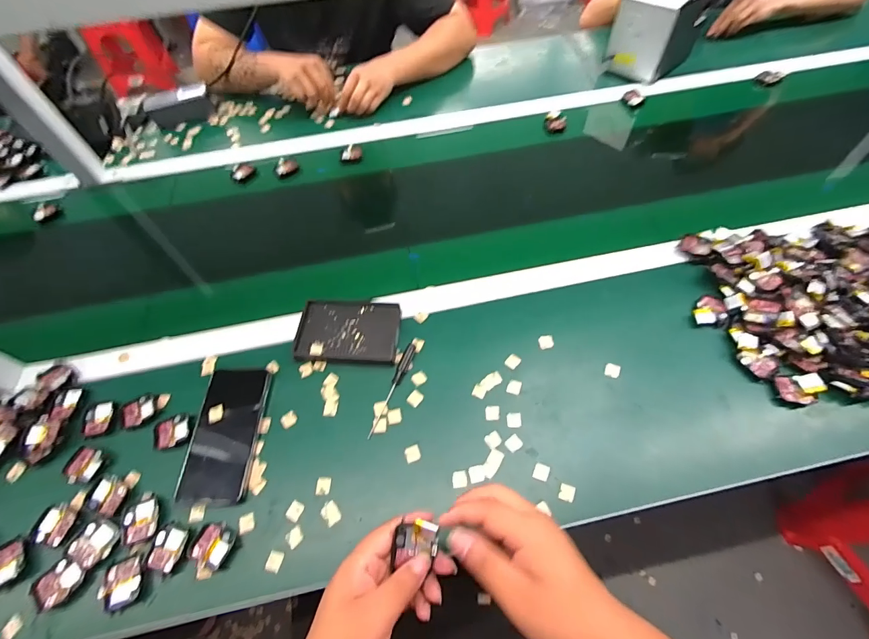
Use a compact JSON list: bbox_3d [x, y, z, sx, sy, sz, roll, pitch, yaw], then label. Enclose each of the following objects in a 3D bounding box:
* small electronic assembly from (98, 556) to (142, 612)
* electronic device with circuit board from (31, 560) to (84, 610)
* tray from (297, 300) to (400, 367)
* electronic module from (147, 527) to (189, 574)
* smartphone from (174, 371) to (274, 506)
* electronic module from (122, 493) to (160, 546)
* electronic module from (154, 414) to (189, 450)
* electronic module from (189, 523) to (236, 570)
[{"bbox_3d":[-0.321,0.272,0.398,0.036,0.011,0.044,-19,59,-8],"label":"small electronic assembly"},{"bbox_3d":[-0.389,0.270,0.399,0.038,0.008,0.044,28,64,18],"label":"electronic device with circuit board"},{"bbox_3d":[-0.117,0.015,0.538,0.135,0.017,0.091,2,59,4],"label":"tray"},{"bbox_3d":[-0.285,0.245,0.414,0.033,0.008,0.040,1,59,4],"label":"electronic module"},{"bbox_3d":[-0.256,0.138,0.478,0.077,0.016,0.159,-2,58,2],"label":"smartphone"},{"bbox_3d":[-0.325,0.220,0.430,0.038,0.006,0.047,-22,60,-10],"label":"electronic module"},{"bbox_3d":[-0.324,0.139,0.477,0.041,0.005,0.038,-19,59,-9],"label":"electronic module"},{"bbox_3d":[-0.237,0.243,0.415,0.040,0.012,0.039,8,59,8],"label":"electronic module"}]

